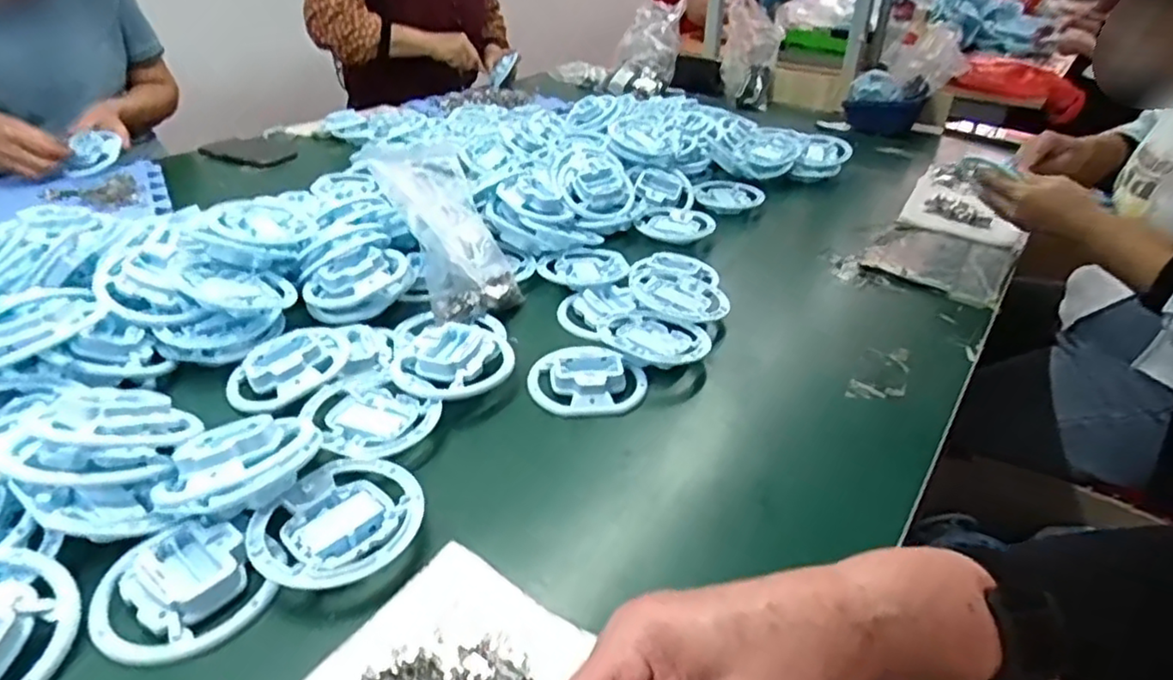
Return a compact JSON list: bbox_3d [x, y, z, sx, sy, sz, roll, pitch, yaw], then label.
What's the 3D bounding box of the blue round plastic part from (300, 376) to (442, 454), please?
[{"bbox_3d":[-0.173,0.061,0.515,0.107,0.016,0.082,20,37,27],"label":"blue round plastic part"}]

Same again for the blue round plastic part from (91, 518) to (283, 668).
[{"bbox_3d":[-0.236,0.144,0.386,0.087,0.019,0.093,1,32,-1],"label":"blue round plastic part"}]

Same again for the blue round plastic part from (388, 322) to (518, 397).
[{"bbox_3d":[-0.114,0.015,0.565,0.101,0.027,0.091,-17,37,-27],"label":"blue round plastic part"}]

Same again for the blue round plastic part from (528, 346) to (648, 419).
[{"bbox_3d":[-0.001,0.034,0.571,0.103,0.021,0.078,8,33,10],"label":"blue round plastic part"}]

